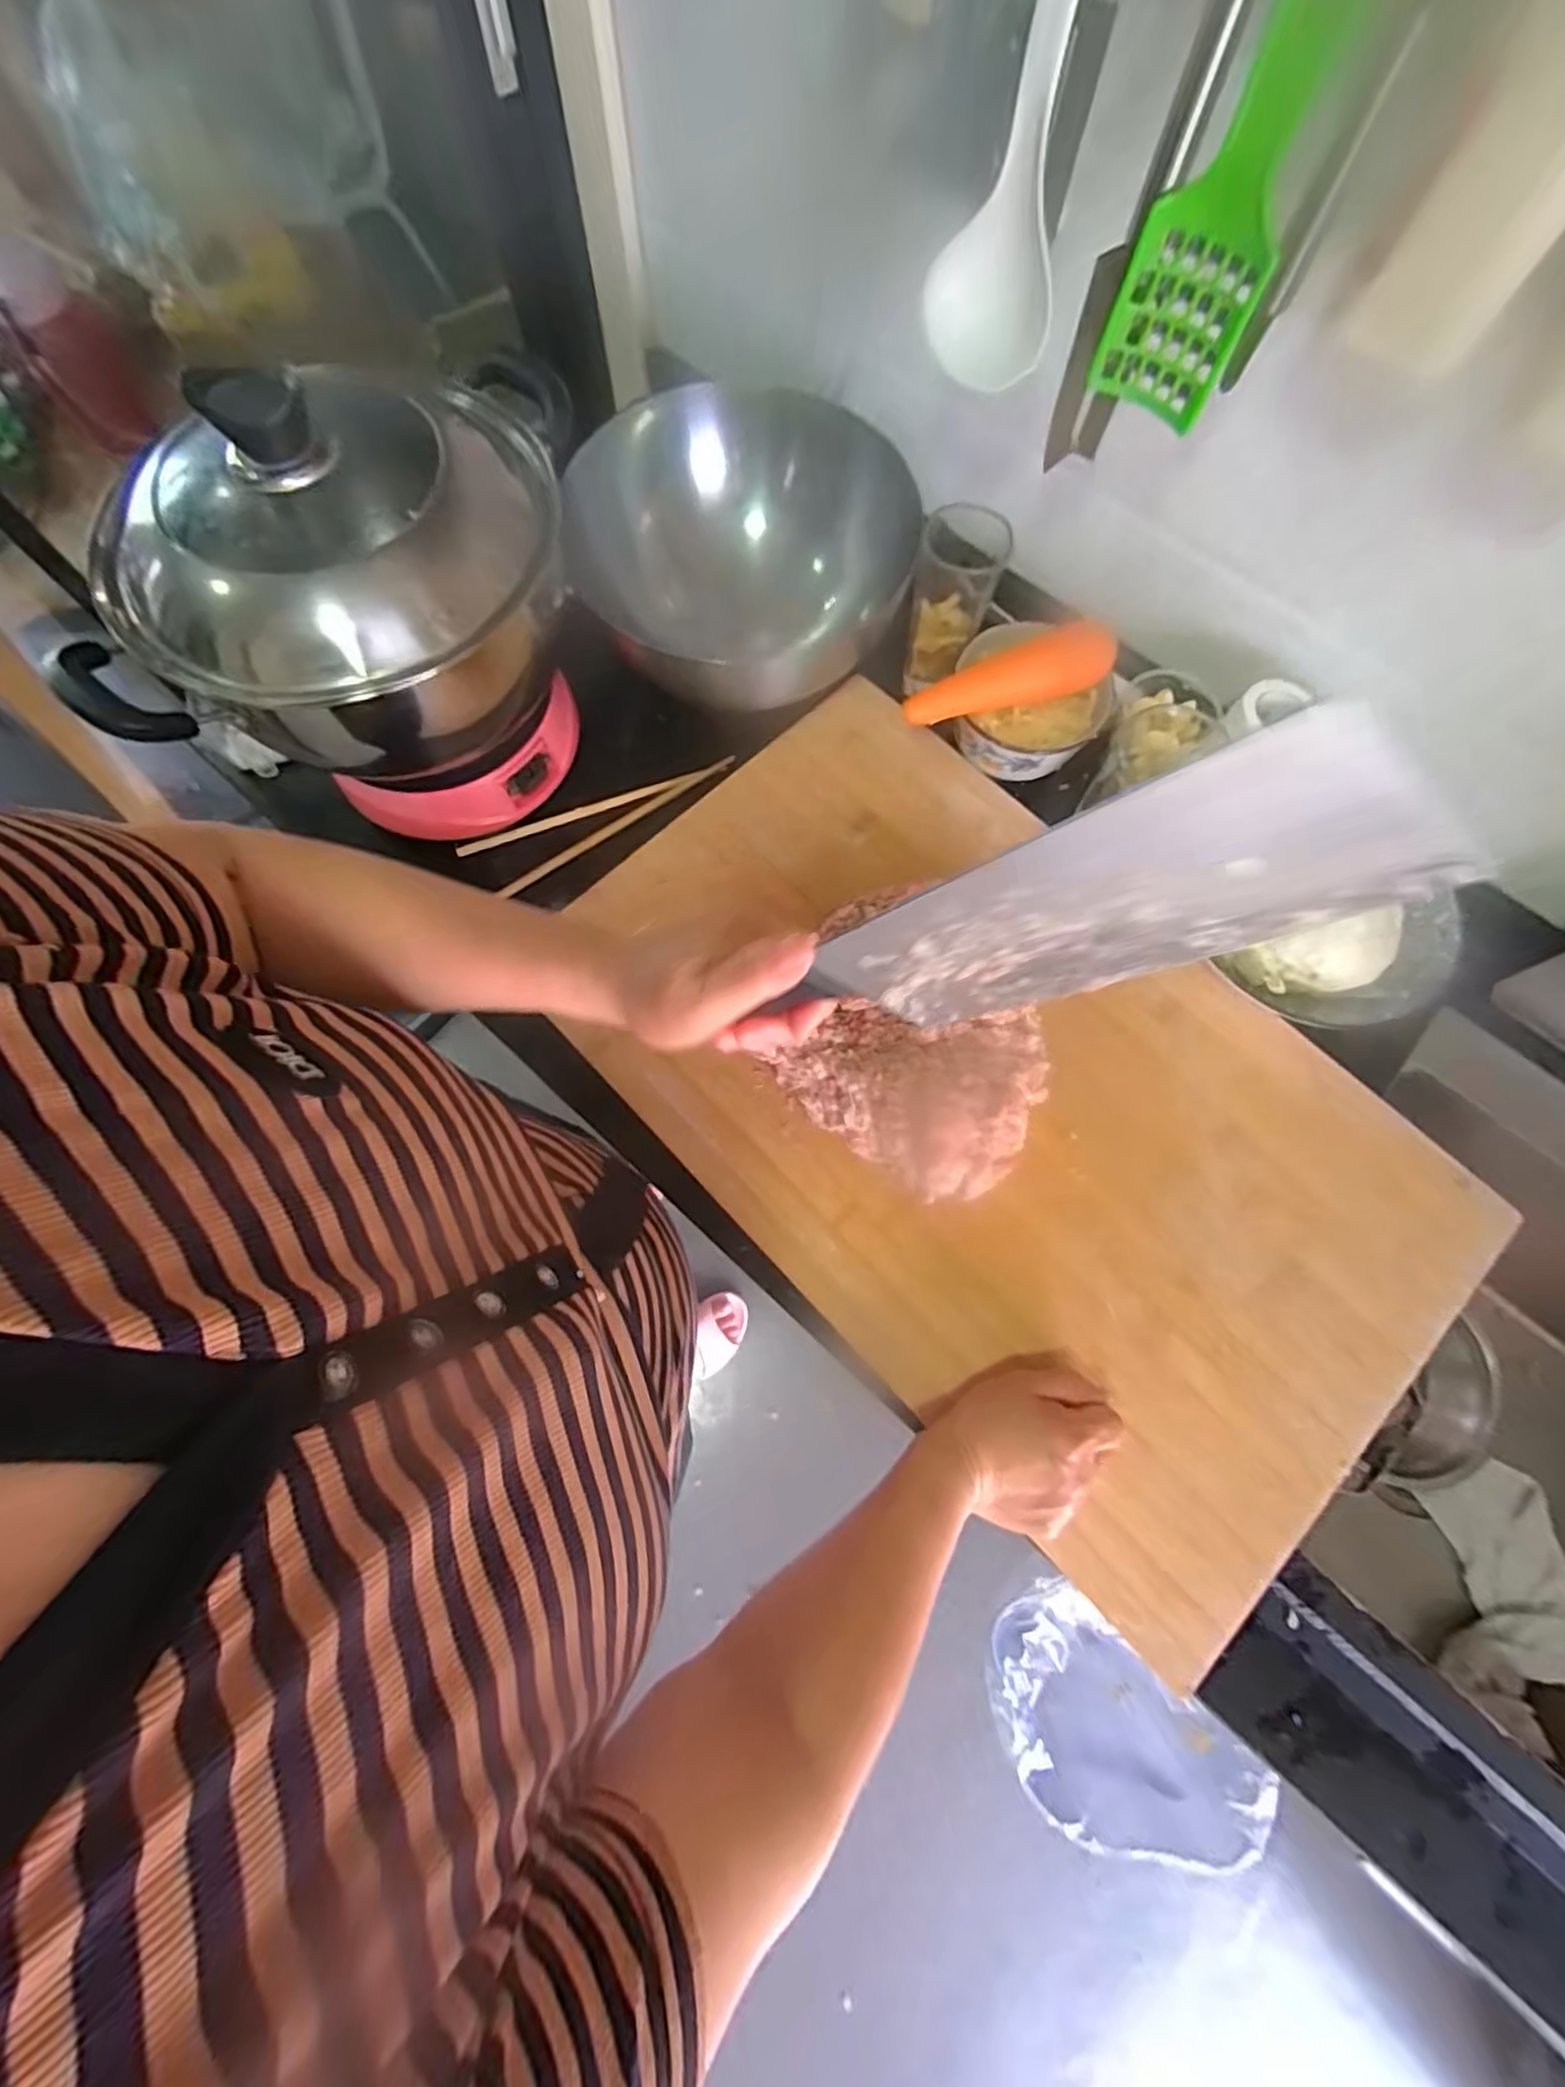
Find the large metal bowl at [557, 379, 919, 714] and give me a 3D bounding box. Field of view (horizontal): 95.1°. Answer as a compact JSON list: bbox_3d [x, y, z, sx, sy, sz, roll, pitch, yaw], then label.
[{"bbox_3d":[-0.028,-0.379,0.554,0.234,0.097,0.231,0,73,0],"label":"large metal bowl"}]

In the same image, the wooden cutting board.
[{"bbox_3d":[0.143,0.035,0.519,0.630,0.030,0.375,43,78,11],"label":"wooden cutting board"}]

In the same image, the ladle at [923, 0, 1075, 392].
[{"bbox_3d":[0.118,-0.437,0.347,0.069,0.181,0.024,23,74,6],"label":"ladle"}]

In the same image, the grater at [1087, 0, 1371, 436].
[{"bbox_3d":[0.203,-0.385,0.328,0.064,0.162,0.010,39,77,10],"label":"grater"}]

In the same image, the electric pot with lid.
[{"bbox_3d":[-0.275,-0.288,0.479,0.284,0.239,0.230,-14,74,-5],"label":"electric pot with lid"}]

